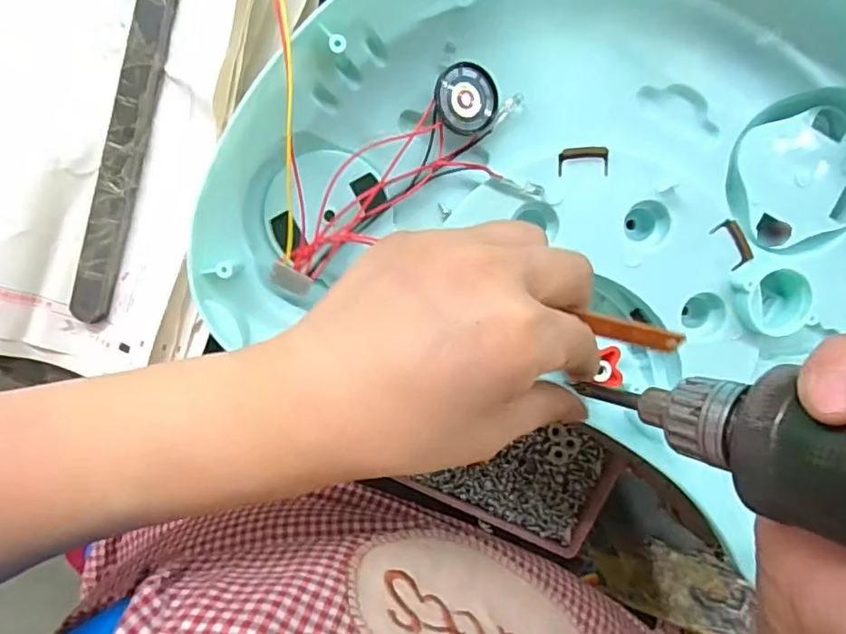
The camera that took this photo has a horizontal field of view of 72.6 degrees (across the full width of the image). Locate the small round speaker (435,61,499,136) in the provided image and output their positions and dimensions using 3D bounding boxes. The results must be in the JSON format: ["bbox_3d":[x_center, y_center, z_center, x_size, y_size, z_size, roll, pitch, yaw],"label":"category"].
[{"bbox_3d":[0.018,-0.090,0.237,0.026,0.009,0.028,-1,98,-6],"label":"small round speaker"}]

